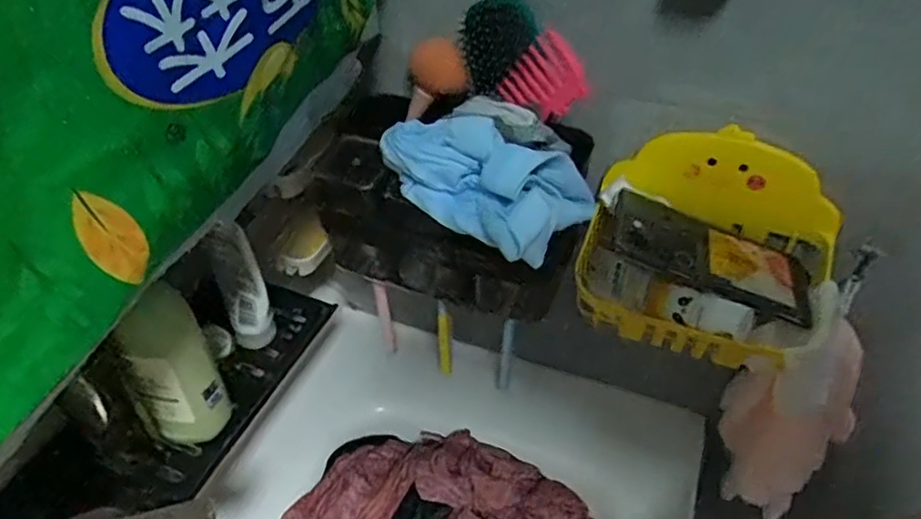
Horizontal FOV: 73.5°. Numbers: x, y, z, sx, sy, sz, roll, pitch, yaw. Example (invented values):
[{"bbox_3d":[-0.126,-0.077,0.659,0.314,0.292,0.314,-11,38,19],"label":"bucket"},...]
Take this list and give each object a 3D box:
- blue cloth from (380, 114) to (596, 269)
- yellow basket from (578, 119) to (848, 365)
[{"bbox_3d":[0.019,-0.069,0.458,0.145,0.068,0.081,33,51,31],"label":"blue cloth"},{"bbox_3d":[0.200,-0.008,0.503,0.193,0.130,0.131,17,44,18],"label":"yellow basket"}]

